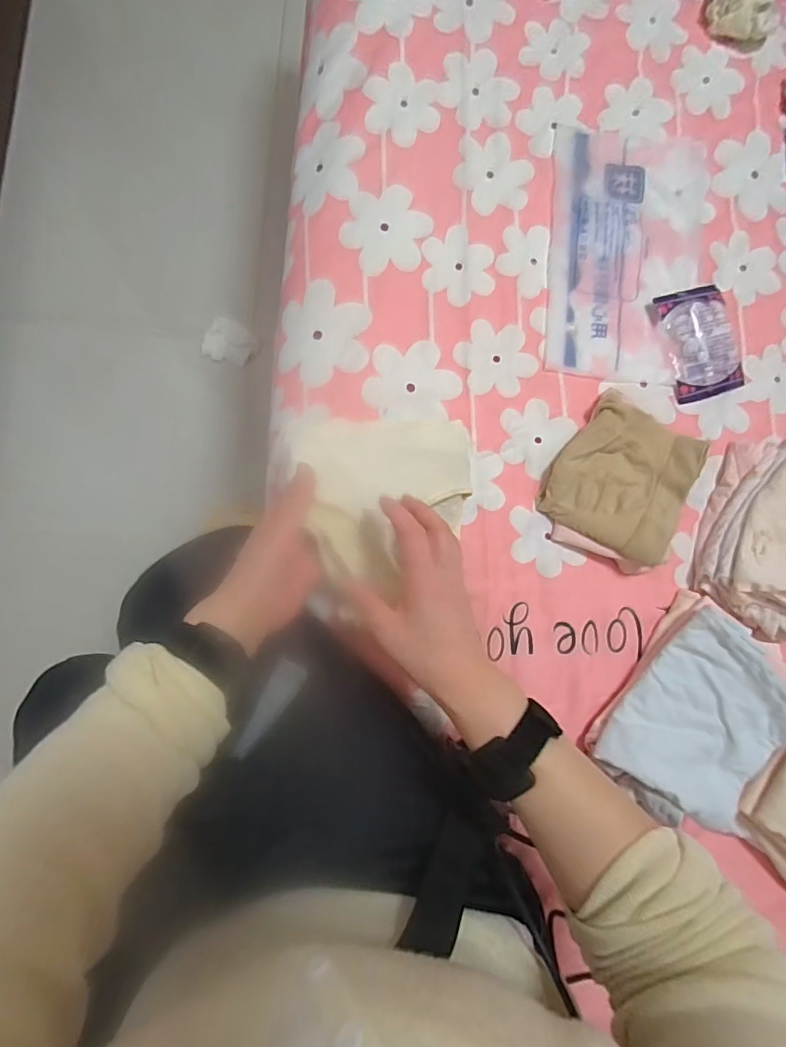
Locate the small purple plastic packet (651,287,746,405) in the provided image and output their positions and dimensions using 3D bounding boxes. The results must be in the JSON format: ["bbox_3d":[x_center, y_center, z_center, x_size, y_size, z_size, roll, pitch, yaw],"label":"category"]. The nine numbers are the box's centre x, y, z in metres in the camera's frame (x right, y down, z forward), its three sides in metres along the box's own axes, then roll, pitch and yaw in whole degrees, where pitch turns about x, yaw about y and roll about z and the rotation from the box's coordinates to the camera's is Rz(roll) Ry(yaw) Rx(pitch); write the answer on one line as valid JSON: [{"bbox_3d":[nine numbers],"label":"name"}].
[{"bbox_3d":[0.317,-0.187,0.521,0.079,0.013,0.109,-16,87,-5],"label":"small purple plastic packet"}]

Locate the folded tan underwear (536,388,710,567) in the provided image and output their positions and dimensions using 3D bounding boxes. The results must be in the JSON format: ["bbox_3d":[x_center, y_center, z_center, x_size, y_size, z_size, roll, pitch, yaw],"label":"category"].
[{"bbox_3d":[0.223,-0.043,0.489,0.125,0.039,0.131,31,85,-1],"label":"folded tan underwear"}]

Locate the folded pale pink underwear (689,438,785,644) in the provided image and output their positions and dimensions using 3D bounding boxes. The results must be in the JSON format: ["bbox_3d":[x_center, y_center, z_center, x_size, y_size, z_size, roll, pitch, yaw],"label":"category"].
[{"bbox_3d":[0.392,0.014,0.492,0.151,0.052,0.195,22,85,-2],"label":"folded pale pink underwear"}]

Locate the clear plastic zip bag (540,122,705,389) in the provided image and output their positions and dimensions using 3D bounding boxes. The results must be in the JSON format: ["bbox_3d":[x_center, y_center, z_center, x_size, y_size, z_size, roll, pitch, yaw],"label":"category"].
[{"bbox_3d":[0.244,-0.280,0.528,0.164,0.005,0.265,5,86,-3],"label":"clear plastic zip bag"}]

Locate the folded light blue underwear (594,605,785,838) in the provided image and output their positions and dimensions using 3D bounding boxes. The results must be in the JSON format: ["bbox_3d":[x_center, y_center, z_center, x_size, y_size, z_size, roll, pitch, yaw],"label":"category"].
[{"bbox_3d":[0.284,0.184,0.451,0.139,0.034,0.173,37,87,0],"label":"folded light blue underwear"}]

